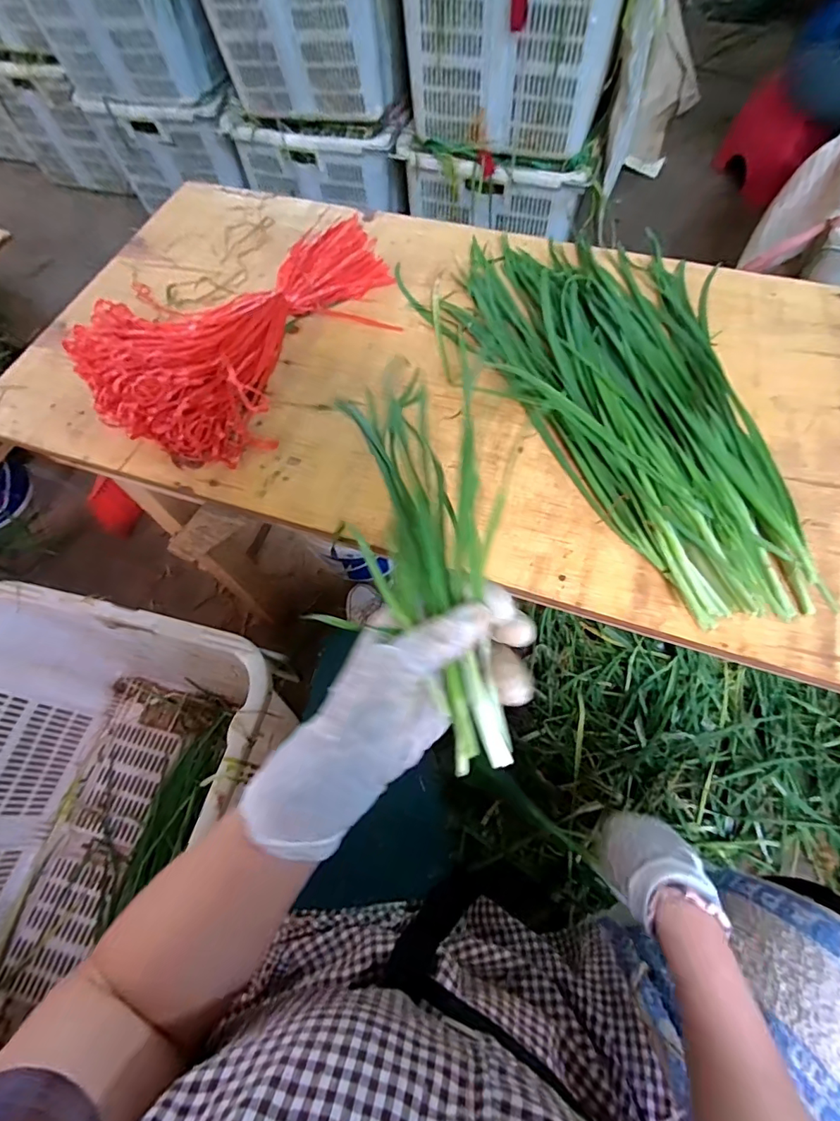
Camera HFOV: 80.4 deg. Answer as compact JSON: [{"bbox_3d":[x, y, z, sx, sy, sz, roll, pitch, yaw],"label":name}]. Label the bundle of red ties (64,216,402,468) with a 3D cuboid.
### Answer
[{"bbox_3d":[-0.162,-0.240,0.501,0.192,0.071,0.342,39,71,20],"label":"bundle of red ties"}]

